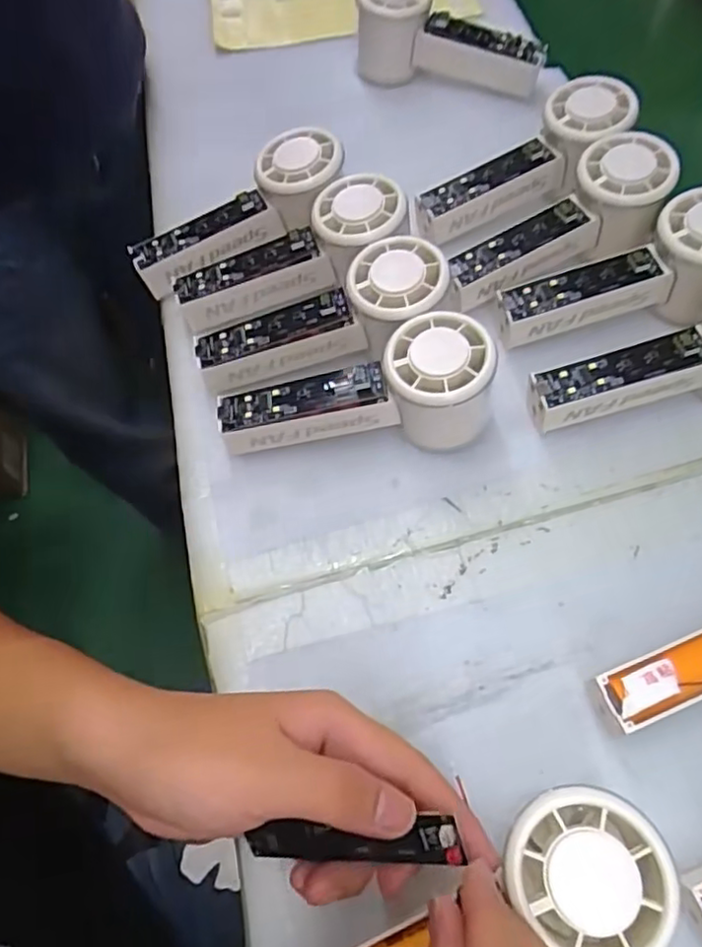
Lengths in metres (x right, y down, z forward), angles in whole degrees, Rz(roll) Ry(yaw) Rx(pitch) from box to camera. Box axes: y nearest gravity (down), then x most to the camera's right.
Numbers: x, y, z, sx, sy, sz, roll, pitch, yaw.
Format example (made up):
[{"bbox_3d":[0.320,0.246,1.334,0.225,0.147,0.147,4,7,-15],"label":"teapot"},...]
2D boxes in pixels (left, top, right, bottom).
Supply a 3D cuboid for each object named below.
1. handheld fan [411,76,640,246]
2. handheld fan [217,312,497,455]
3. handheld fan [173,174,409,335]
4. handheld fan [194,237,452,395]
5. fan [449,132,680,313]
[{"bbox_3d":[0.117,-0.207,0.436,0.160,0.039,0.056,-33,64,3],"label":"handheld fan"},{"bbox_3d":[0.004,-0.046,0.358,0.149,0.064,0.053,1,63,4],"label":"handheld fan"},{"bbox_3d":[-0.038,-0.132,0.402,0.145,0.061,0.065,-25,63,-13],"label":"handheld fan"},{"bbox_3d":[-0.015,-0.086,0.382,0.152,0.048,0.054,-22,61,9],"label":"handheld fan"},{"bbox_3d":[0.132,-0.152,0.407,0.154,0.038,0.067,-30,63,3],"label":"fan"}]

